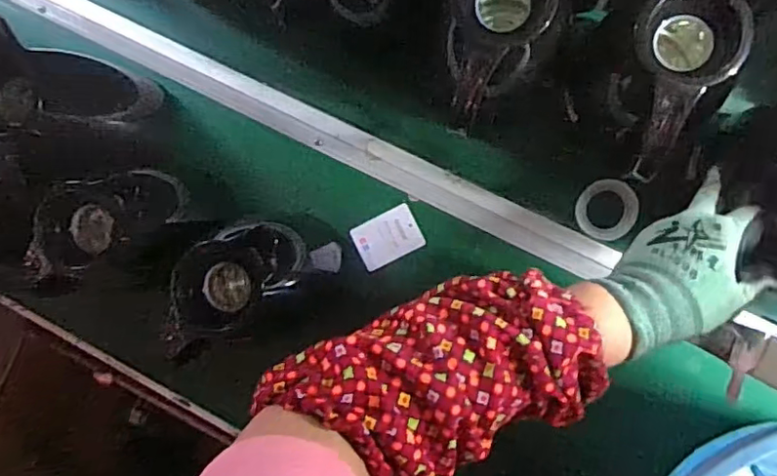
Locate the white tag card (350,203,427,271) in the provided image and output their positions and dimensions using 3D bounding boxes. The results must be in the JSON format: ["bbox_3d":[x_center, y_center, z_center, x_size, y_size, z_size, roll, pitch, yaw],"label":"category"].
[{"bbox_3d":[-0.001,0.000,0.631,0.070,0.004,0.051,-27,92,9],"label":"white tag card"}]

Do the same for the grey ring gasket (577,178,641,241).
[{"bbox_3d":[0.219,-0.028,0.593,0.059,0.012,0.059,0,90,8],"label":"grey ring gasket"}]

